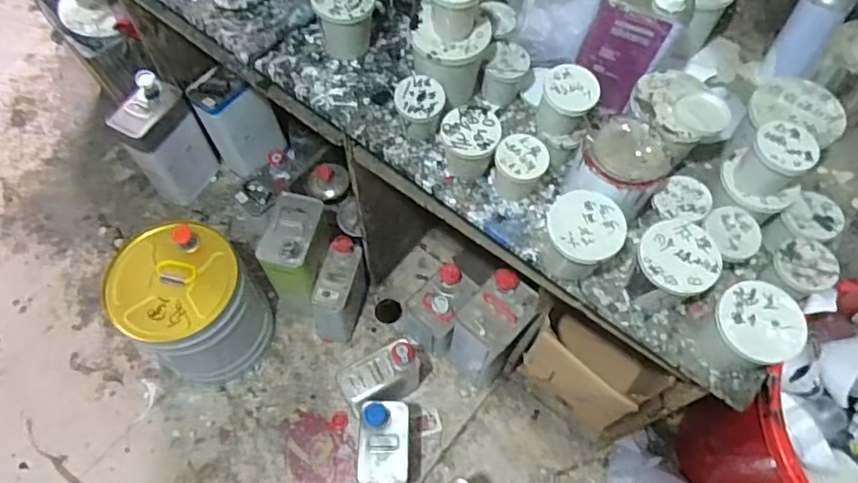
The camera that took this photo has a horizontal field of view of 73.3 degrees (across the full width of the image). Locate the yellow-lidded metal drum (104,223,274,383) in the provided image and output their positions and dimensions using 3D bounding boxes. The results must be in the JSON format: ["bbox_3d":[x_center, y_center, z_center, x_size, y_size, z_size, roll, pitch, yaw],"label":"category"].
[{"bbox_3d":[-0.519,0.143,1.289,0.252,0.321,0.252,1,64,-2],"label":"yellow-lidded metal drum"}]

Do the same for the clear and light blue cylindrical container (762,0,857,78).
[{"bbox_3d":[0.538,-0.294,0.813,0.058,0.167,0.062,25,38,9],"label":"clear and light blue cylindrical container"}]

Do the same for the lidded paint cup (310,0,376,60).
[{"bbox_3d":[-0.129,-0.339,0.883,0.089,0.096,0.095,-11,65,-8],"label":"lidded paint cup"}]

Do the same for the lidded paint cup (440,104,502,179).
[{"bbox_3d":[0.056,-0.136,0.806,0.077,0.077,0.075,1,64,-2],"label":"lidded paint cup"}]

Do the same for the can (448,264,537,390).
[{"bbox_3d":[0.135,0.203,1.299,0.119,0.291,0.186,31,66,12],"label":"can"}]

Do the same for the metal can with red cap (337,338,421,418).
[{"bbox_3d":[-0.106,0.310,1.306,0.181,0.206,0.098,-26,68,-15],"label":"metal can with red cap"}]

